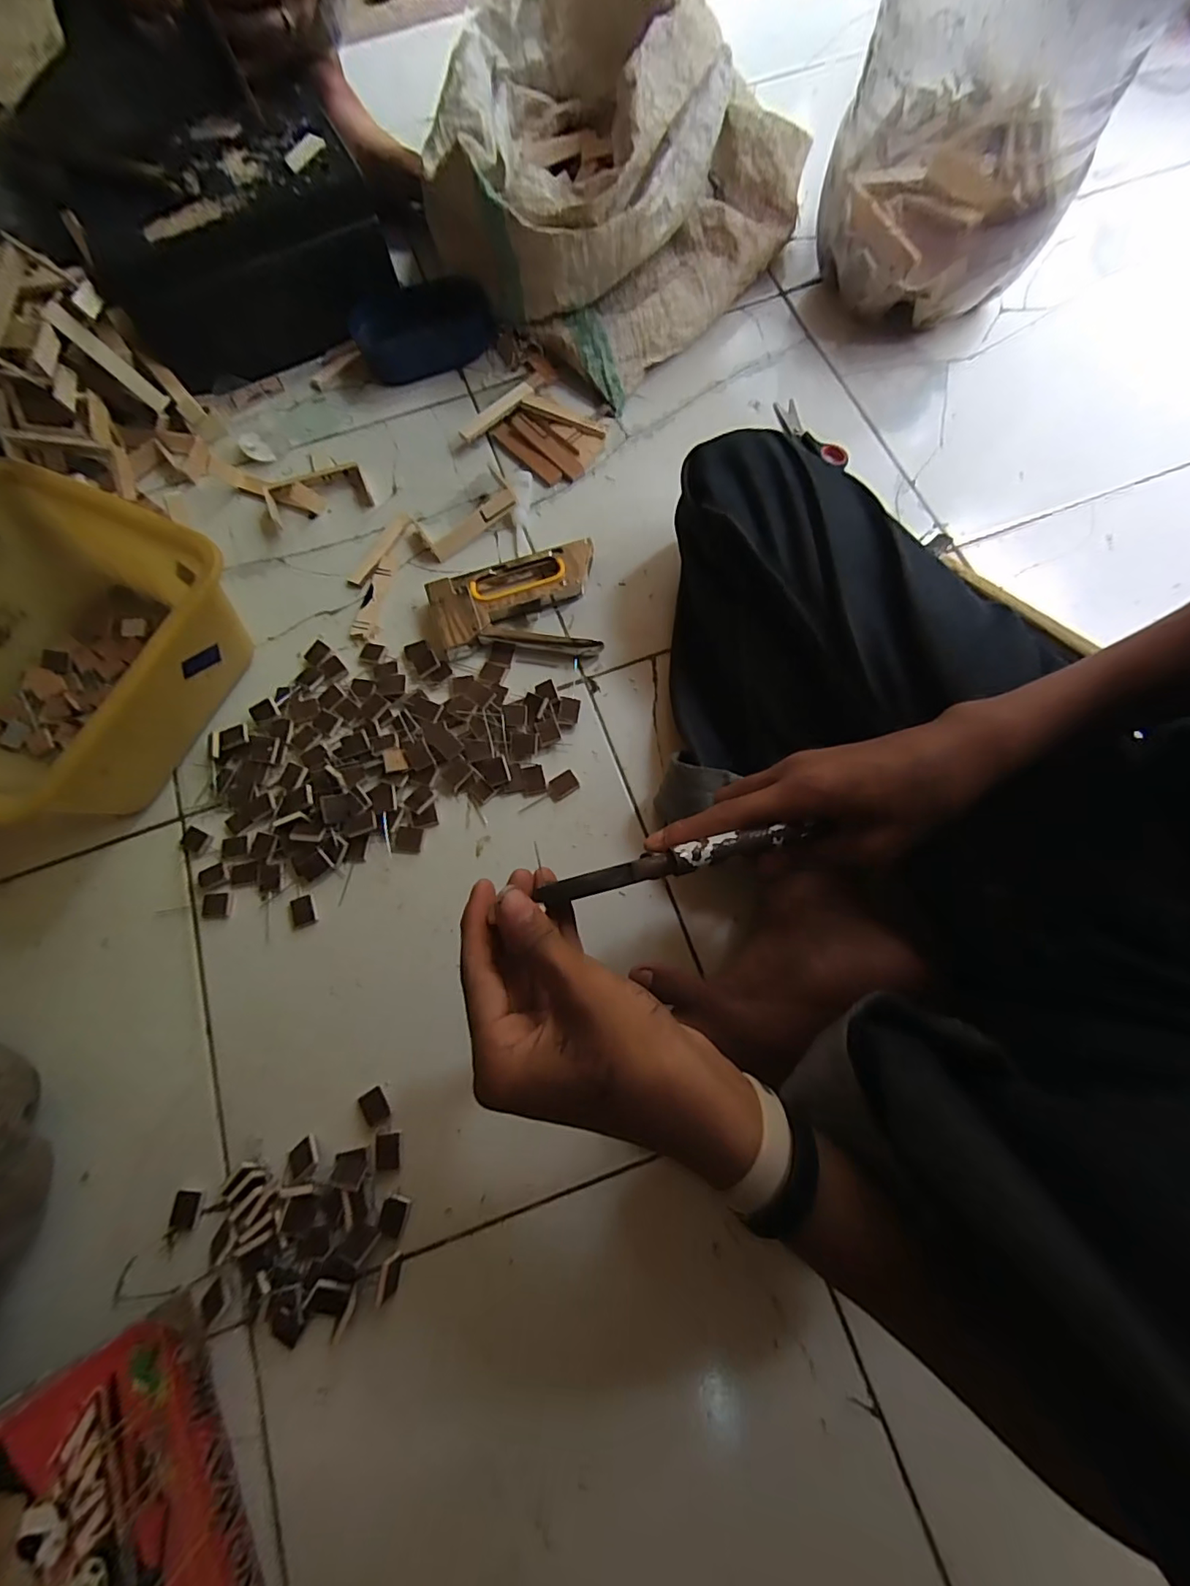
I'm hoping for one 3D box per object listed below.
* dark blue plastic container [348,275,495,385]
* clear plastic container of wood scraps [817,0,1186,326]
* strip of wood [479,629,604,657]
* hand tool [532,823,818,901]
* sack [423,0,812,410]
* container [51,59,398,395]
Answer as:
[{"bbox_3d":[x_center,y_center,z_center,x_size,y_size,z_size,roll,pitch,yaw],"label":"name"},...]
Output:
[{"bbox_3d":[-0.197,-0.536,0.643,0.154,0.054,0.070,-26,74,-5],"label":"dark blue plastic container"},{"bbox_3d":[0.360,-0.655,0.516,0.229,0.250,0.224,18,75,7],"label":"clear plastic container of wood scraps"},{"bbox_3d":[-0.053,-0.144,0.532,0.116,0.020,0.010,7,74,4],"label":"strip of wood"},{"bbox_3d":[0.042,0.036,0.298,0.142,0.021,0.015,-13,73,-10],"label":"hand tool"},{"bbox_3d":[-0.004,-0.720,0.630,0.421,0.180,0.396,34,77,11],"label":"sack"},{"bbox_3d":[-0.387,-0.601,0.621,0.300,0.148,0.217,-15,73,-2],"label":"container"}]

